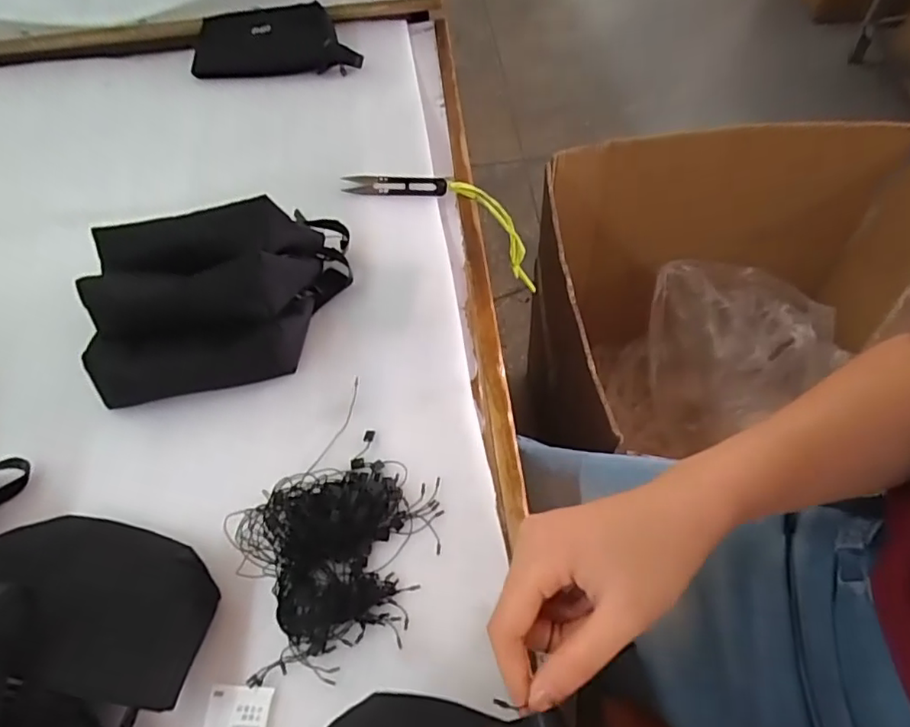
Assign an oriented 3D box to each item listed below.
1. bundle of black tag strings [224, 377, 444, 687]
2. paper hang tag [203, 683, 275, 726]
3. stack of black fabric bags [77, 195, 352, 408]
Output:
[{"bbox_3d":[-0.080,0.117,0.384,0.122,0.032,0.150,29,62,21],"label":"bundle of black tag strings"},{"bbox_3d":[-0.129,0.212,0.339,0.039,0.004,0.041,0,56,4],"label":"paper hang tag"},{"bbox_3d":[-0.195,-0.056,0.476,0.206,0.085,0.141,-11,56,-4],"label":"stack of black fabric bags"}]

